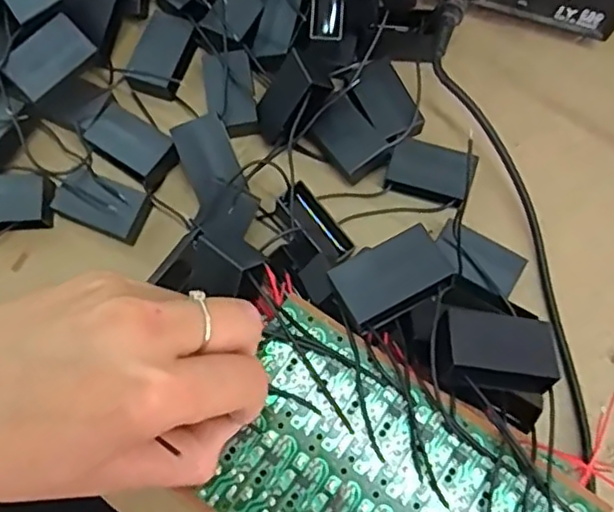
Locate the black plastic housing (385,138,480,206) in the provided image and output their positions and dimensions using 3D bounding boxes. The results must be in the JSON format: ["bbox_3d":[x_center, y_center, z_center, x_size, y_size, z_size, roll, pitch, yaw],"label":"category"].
[{"bbox_3d":[0.071,-0.048,0.368,0.048,0.016,0.031,18,75,6],"label":"black plastic housing"}]

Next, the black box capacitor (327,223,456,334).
[{"bbox_3d":[0.037,0.010,0.281,0.047,0.015,0.031,-27,76,-5],"label":"black box capacitor"}]

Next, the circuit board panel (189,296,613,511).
[{"bbox_3d":[0.034,0.097,0.261,0.154,0.006,0.090,34,77,10],"label":"circuit board panel"}]

